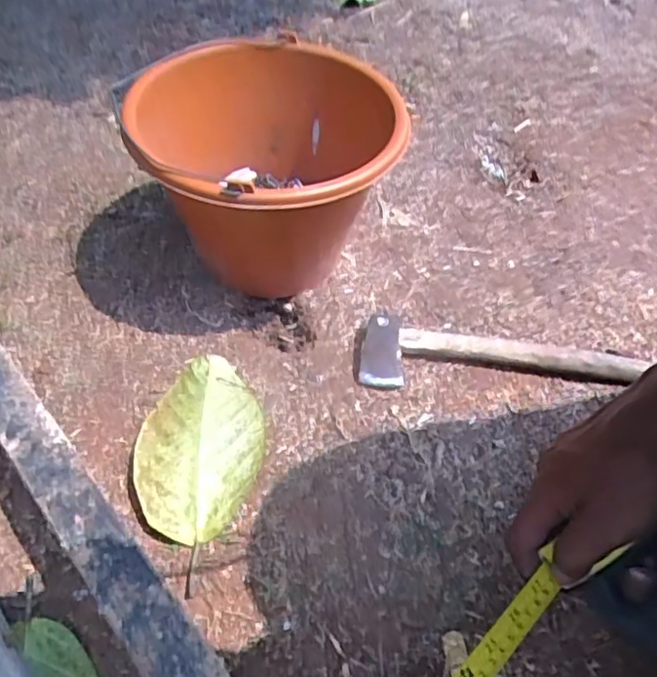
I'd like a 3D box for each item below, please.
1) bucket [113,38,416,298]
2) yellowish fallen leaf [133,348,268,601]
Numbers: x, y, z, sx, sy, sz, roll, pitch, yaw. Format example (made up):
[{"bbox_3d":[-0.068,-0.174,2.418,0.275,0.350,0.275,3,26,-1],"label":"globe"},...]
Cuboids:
[{"bbox_3d":[-0.066,-0.153,0.612,0.224,0.179,0.251,-18,54,-18],"label":"bucket"},{"bbox_3d":[-0.106,0.091,0.513,0.099,0.018,0.178,6,50,1],"label":"yellowish fallen leaf"}]

